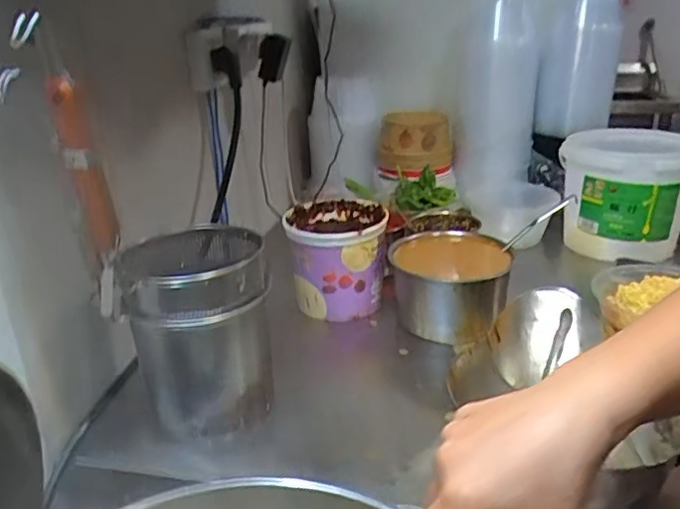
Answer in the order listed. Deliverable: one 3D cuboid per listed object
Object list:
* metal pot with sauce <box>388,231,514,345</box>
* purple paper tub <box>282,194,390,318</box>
[{"bbox_3d":[0.153,0.042,0.833,0.163,0.108,0.176,0,23,8],"label":"metal pot with sauce"},{"bbox_3d":[-0.002,0.006,0.893,0.149,0.133,0.155,-3,23,1],"label":"purple paper tub"}]

